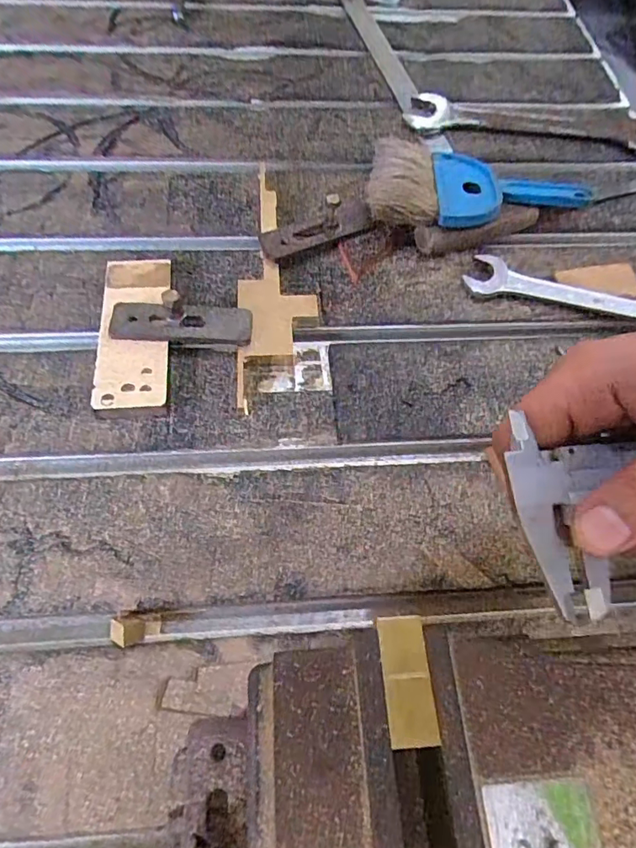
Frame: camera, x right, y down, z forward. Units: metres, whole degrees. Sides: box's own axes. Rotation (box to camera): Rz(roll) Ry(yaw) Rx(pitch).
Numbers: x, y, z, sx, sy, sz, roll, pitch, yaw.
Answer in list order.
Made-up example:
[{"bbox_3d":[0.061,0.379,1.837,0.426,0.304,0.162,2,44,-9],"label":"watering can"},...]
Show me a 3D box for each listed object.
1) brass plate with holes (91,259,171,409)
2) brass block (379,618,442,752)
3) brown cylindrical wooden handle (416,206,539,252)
[{"bbox_3d":[-0.131,-0.068,0.364,0.048,0.008,0.129,-5,64,-4],"label":"brass plate with holes"},{"bbox_3d":[0.031,0.088,0.179,0.017,0.004,0.041,-1,62,-4],"label":"brass block"},{"bbox_3d":[0.136,-0.161,0.429,0.112,0.026,0.019,-16,64,-11],"label":"brown cylindrical wooden handle"}]

